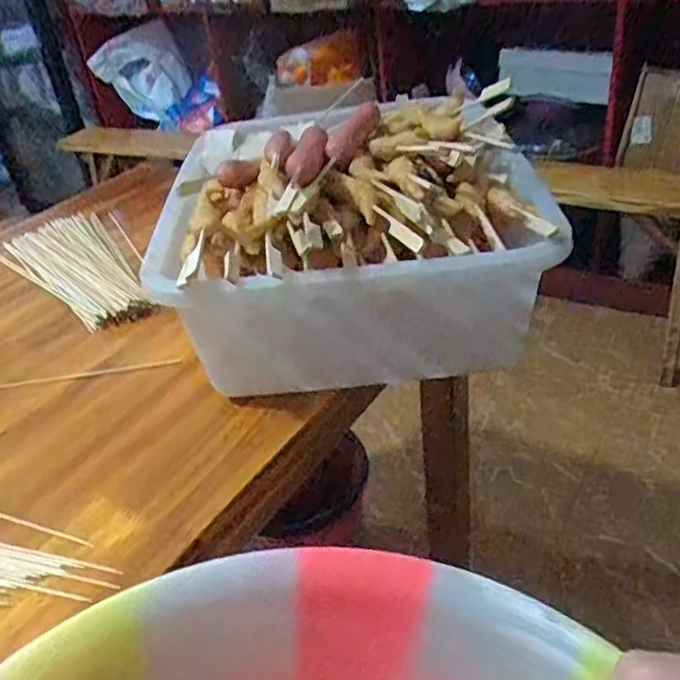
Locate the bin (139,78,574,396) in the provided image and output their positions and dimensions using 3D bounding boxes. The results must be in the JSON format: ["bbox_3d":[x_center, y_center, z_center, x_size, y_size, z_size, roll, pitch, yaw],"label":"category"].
[{"bbox_3d":[0.008,-0.087,0.588,0.287,0.167,0.296,-5,35,1],"label":"bin"}]

